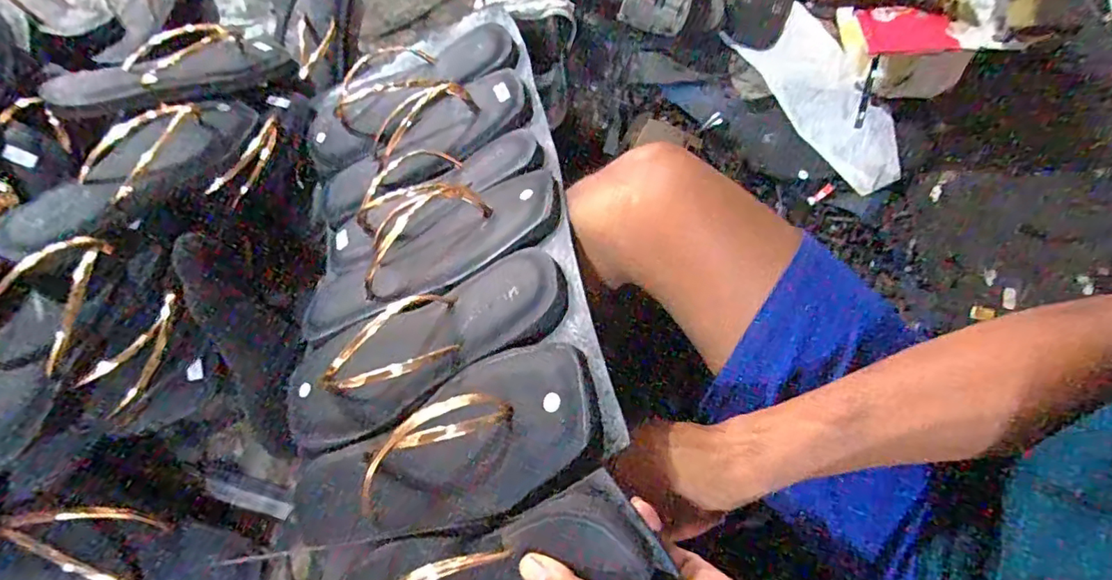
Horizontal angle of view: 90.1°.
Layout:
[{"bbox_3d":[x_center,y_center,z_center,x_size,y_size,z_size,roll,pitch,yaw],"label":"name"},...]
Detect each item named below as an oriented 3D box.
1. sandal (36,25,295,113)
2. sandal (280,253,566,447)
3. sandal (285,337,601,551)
[{"bbox_3d":[-0.422,-0.251,0.624,0.097,0.034,0.249,42,51,15],"label":"sandal"},{"bbox_3d":[-0.101,0.040,0.419,0.236,0.046,0.084,-28,69,8],"label":"sandal"},{"bbox_3d":[-0.100,0.121,0.387,0.275,0.056,0.100,-28,67,20],"label":"sandal"}]

